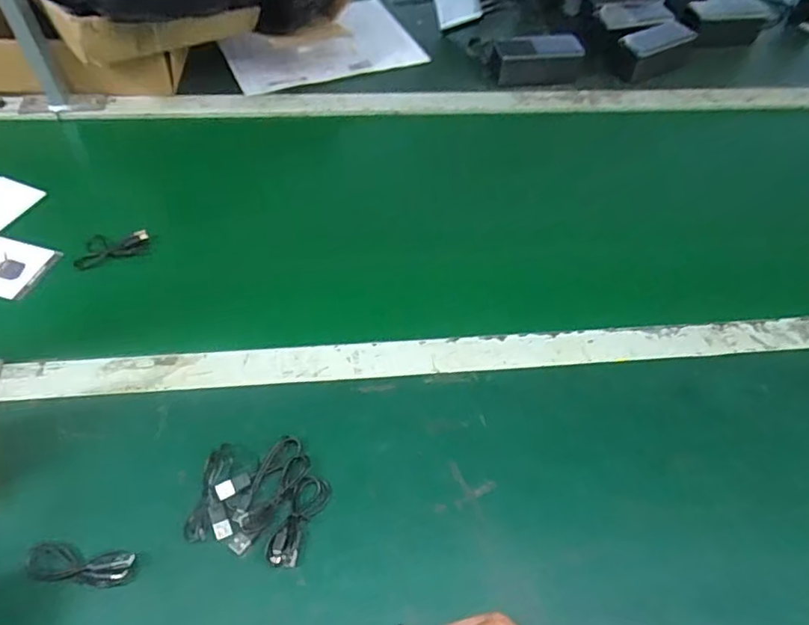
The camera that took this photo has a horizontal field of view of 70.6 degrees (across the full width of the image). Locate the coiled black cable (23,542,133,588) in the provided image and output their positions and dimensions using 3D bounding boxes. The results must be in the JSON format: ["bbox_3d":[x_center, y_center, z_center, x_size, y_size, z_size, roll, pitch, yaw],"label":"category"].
[{"bbox_3d":[-0.241,0.187,0.424,0.078,0.006,0.027,8,52,2],"label":"coiled black cable"}]

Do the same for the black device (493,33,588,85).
[{"bbox_3d":[0.202,-0.375,0.846,0.129,0.057,0.034,-6,53,-9],"label":"black device"}]

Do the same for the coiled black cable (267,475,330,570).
[{"bbox_3d":[-0.084,0.165,0.456,0.029,0.011,0.072,20,54,11],"label":"coiled black cable"}]

